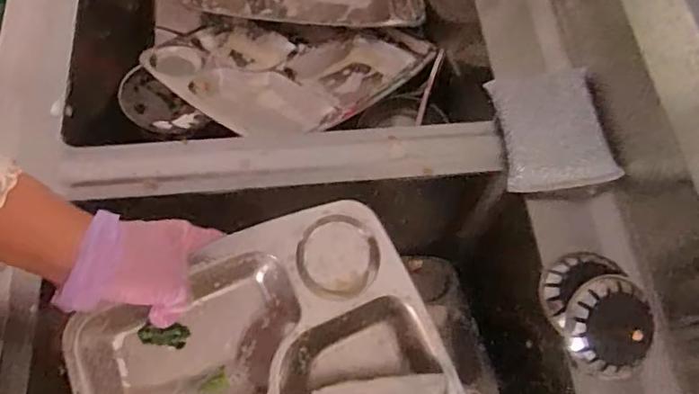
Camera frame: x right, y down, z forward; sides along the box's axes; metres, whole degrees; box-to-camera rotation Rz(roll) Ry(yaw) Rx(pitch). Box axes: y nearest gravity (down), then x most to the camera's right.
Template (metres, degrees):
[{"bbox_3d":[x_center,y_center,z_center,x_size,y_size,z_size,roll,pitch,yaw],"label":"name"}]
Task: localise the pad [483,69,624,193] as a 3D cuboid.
[{"bbox_3d":[0.184,-0.066,0.544,0.091,0.023,0.121,-4,64,-5],"label":"pad"}]

